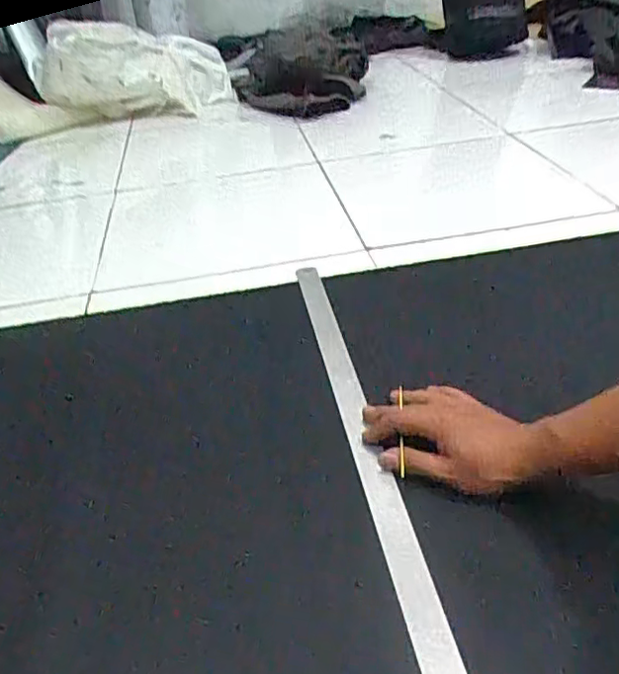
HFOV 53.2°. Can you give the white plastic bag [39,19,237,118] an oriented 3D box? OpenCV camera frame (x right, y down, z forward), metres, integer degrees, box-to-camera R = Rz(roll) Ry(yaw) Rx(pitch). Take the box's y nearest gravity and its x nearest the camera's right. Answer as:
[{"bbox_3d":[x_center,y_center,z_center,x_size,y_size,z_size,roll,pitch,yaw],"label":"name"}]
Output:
[{"bbox_3d":[-0.409,-0.638,1.491,0.448,0.195,0.183,-8,33,-26],"label":"white plastic bag"}]

